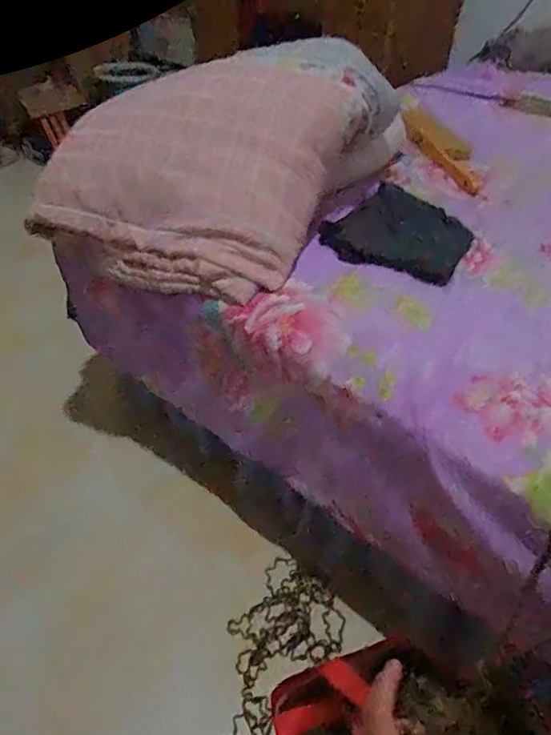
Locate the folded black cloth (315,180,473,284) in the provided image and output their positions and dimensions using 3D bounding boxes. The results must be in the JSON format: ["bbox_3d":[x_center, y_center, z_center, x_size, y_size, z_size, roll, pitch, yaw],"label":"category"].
[{"bbox_3d":[0.194,-0.218,0.855,0.206,0.060,0.184,18,43,18],"label":"folded black cloth"}]

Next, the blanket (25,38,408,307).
[{"bbox_3d":[-0.079,-0.347,0.872,0.403,0.217,0.485,30,48,28],"label":"blanket"}]

